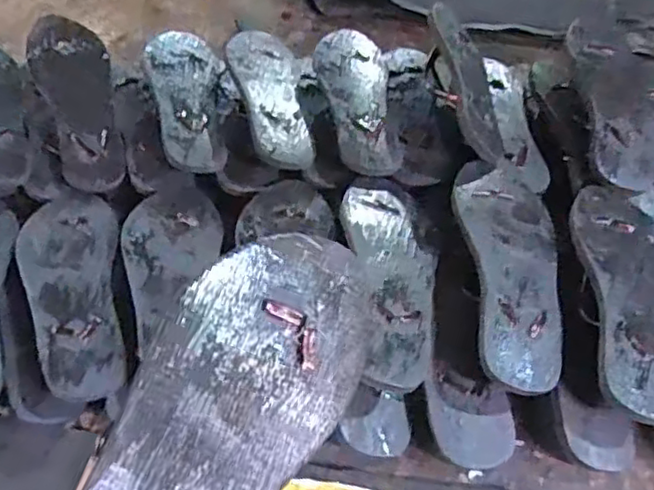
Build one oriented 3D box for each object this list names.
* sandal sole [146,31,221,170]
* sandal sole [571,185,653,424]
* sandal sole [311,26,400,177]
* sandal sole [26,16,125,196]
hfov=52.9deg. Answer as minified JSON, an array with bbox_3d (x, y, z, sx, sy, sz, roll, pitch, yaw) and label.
[{"bbox_3d":[-0.170,-0.182,0.788,0.088,0.022,0.238,4,53,-25],"label":"sandal sole"},{"bbox_3d":[0.293,0.044,0.614,0.113,0.019,0.243,13,52,-11],"label":"sandal sole"},{"bbox_3d":[0.036,-0.173,0.772,0.083,0.019,0.227,0,56,-15],"label":"sandal sole"},{"bbox_3d":[-0.291,-0.165,0.775,0.083,0.020,0.225,-17,79,-10],"label":"sandal sole"}]

